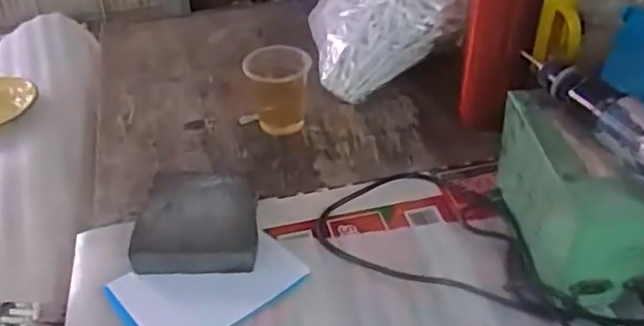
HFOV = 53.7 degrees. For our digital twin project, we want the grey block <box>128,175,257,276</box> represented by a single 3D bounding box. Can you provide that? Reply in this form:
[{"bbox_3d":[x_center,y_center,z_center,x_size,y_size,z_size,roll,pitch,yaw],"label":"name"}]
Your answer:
[{"bbox_3d":[-0.103,0.050,0.537,0.096,0.031,0.098,-4,39,-2],"label":"grey block"}]

